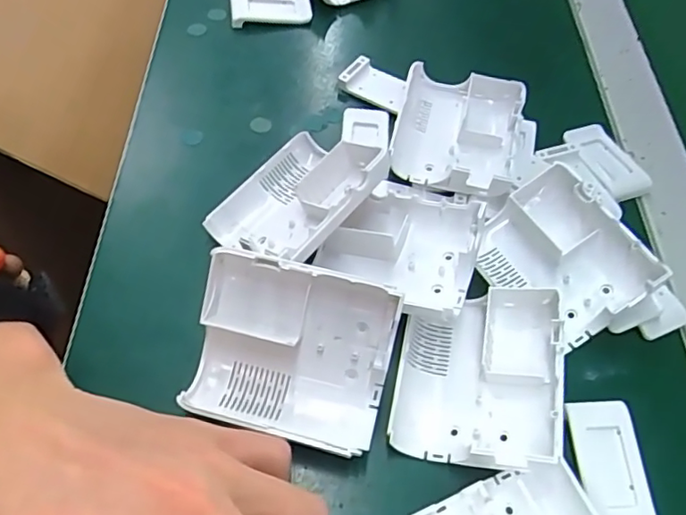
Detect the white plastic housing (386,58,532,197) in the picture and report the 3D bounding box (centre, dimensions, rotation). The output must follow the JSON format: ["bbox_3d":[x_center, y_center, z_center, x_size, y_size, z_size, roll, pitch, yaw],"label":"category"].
[{"bbox_3d":[0.071,-0.071,0.337,0.080,0.024,0.082,11,57,5],"label":"white plastic housing"}]

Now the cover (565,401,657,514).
[{"bbox_3d":[0.116,0.090,0.250,0.028,0.005,0.054,-2,57,-4],"label":"cover"}]

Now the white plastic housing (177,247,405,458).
[{"bbox_3d":[-0.021,0.038,0.239,0.079,0.018,0.070,13,97,2],"label":"white plastic housing"}]

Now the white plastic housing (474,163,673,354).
[{"bbox_3d":[0.109,-0.003,0.290,0.057,0.032,0.078,-24,61,-17],"label":"white plastic housing"}]

